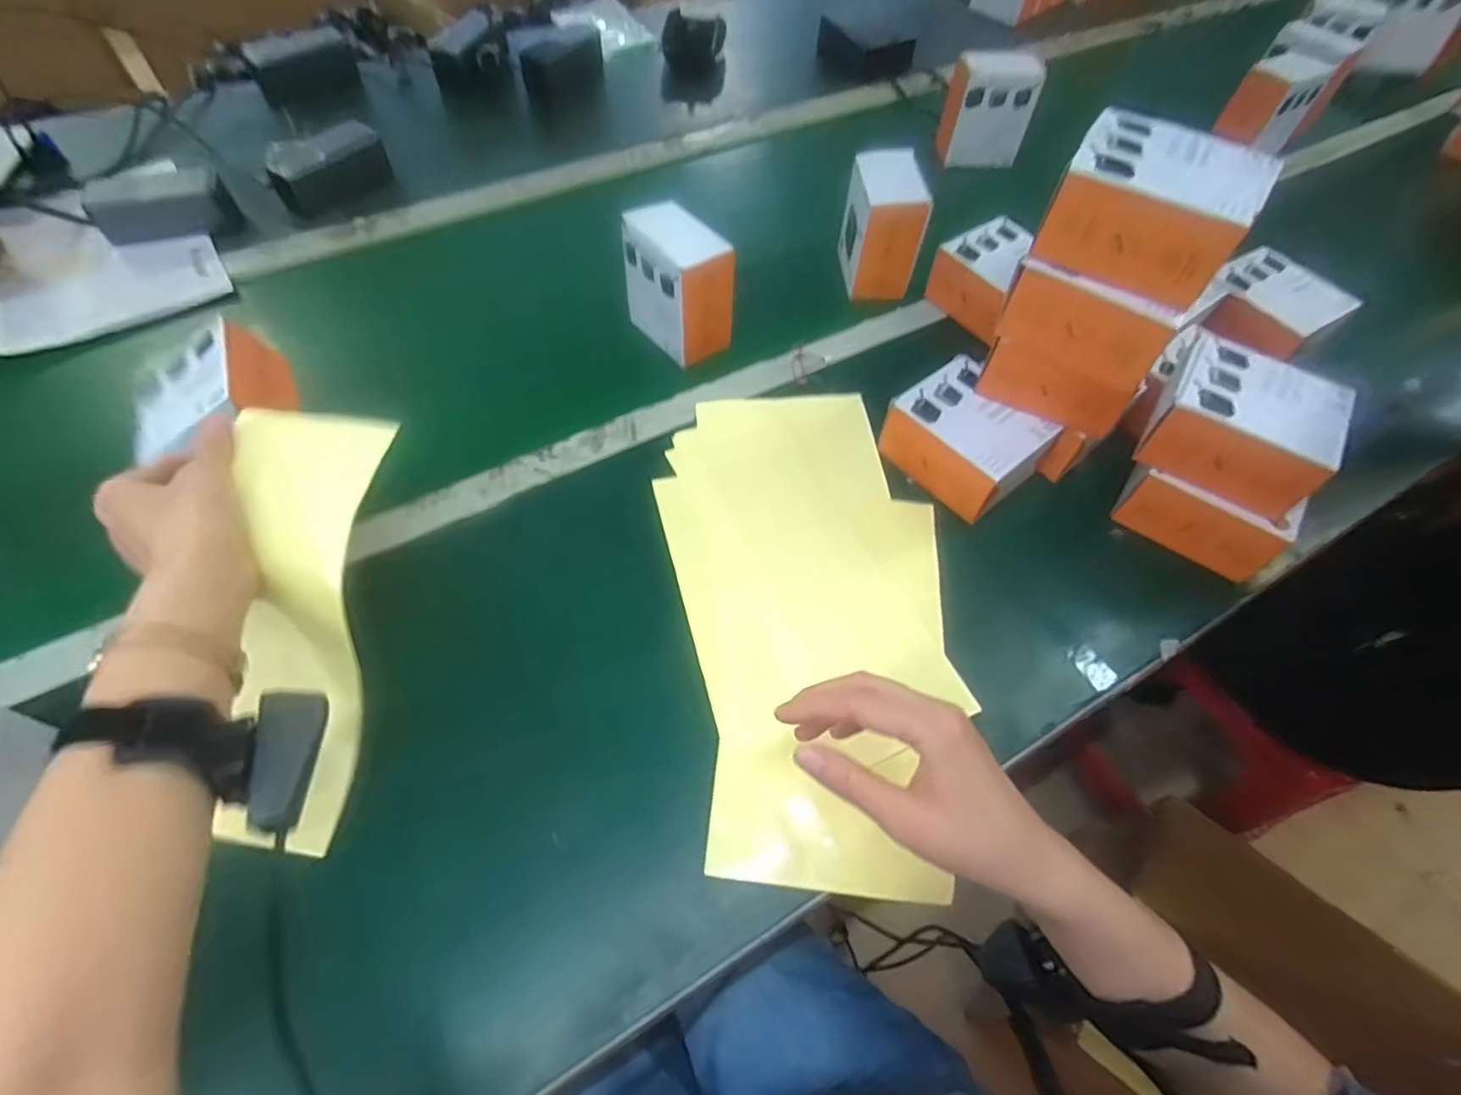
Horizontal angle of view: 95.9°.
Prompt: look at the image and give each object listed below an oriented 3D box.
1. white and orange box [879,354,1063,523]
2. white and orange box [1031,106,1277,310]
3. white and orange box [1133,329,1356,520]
[{"bbox_3d":[0.208,-0.093,0.583,0.094,0.069,0.120,-33,64,-21],"label":"white and orange box"},{"bbox_3d":[0.275,-0.223,0.435,0.107,0.066,0.091,30,61,16],"label":"white and orange box"},{"bbox_3d":[0.389,-0.094,0.508,0.116,0.070,0.089,31,61,17],"label":"white and orange box"}]

